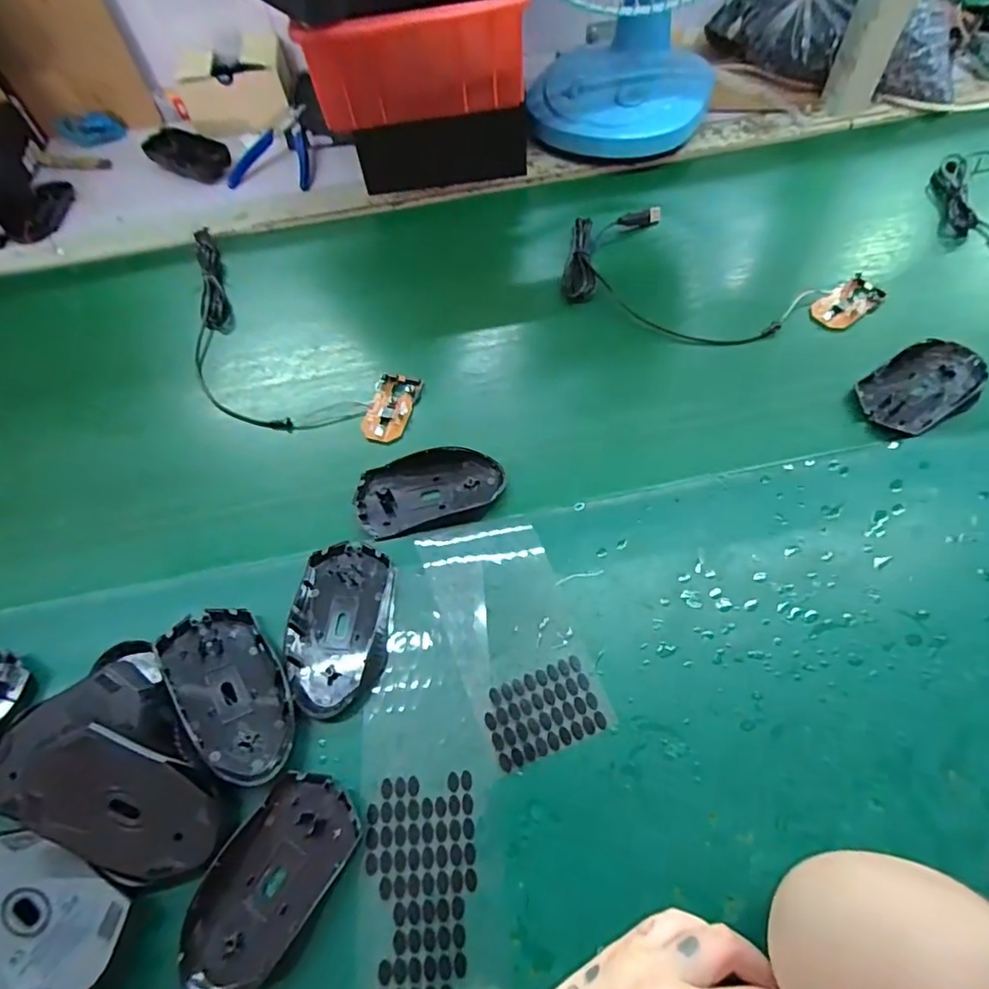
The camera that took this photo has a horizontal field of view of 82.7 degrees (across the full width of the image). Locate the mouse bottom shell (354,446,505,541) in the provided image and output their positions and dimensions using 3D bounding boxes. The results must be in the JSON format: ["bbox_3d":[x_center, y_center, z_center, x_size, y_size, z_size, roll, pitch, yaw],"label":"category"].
[{"bbox_3d":[-0.050,-0.003,0.435,0.110,0.013,0.069,-16,61,-5],"label":"mouse bottom shell"}]

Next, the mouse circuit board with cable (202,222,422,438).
[{"bbox_3d":[-0.221,-0.139,0.522,0.344,0.018,0.128,36,69,21],"label":"mouse circuit board with cable"}]

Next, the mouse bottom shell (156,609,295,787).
[{"bbox_3d":[-0.164,0.122,0.350,0.057,0.015,0.113,-20,59,-35],"label":"mouse bottom shell"}]

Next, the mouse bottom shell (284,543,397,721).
[{"bbox_3d":[-0.104,0.088,0.380,0.069,0.014,0.113,3,61,5],"label":"mouse bottom shell"}]

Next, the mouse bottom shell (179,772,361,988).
[{"bbox_3d":[-0.127,0.215,0.312,0.059,0.019,0.110,30,67,18],"label":"mouse bottom shell"}]

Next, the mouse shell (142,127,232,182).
[{"bbox_3d":[-0.368,-0.407,0.667,0.108,0.023,0.054,27,66,17],"label":"mouse shell"}]

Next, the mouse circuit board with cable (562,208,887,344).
[{"bbox_3d":[0.199,-0.197,0.523,0.280,0.016,0.144,26,66,17],"label":"mouse circuit board with cable"}]

